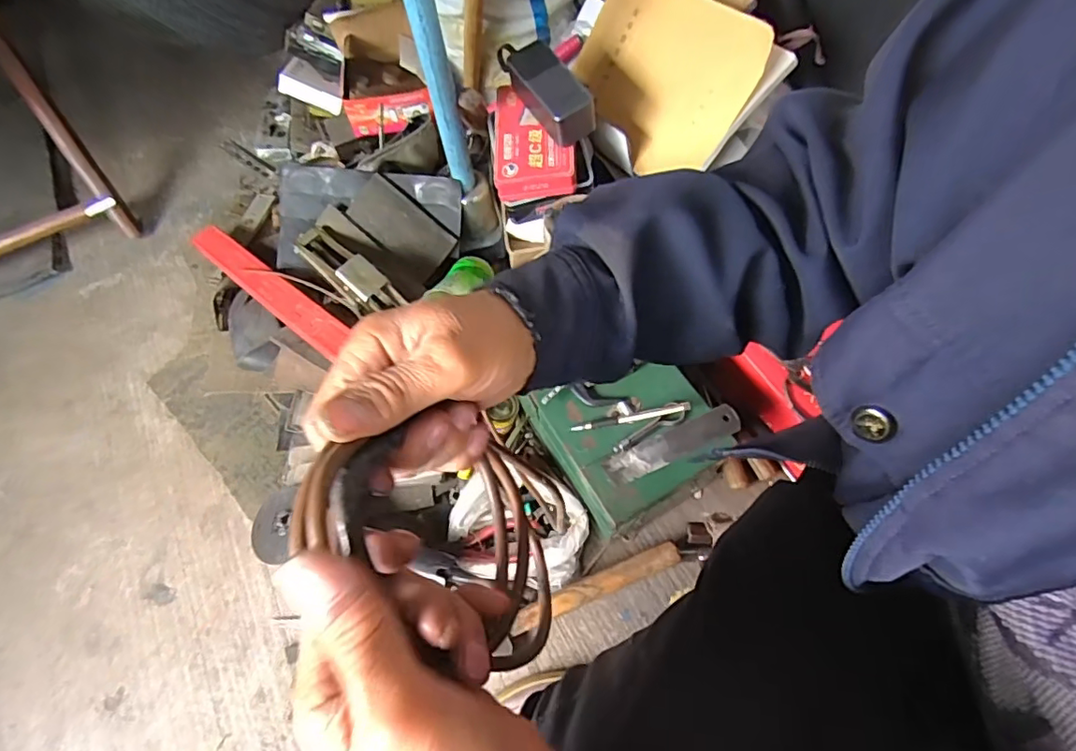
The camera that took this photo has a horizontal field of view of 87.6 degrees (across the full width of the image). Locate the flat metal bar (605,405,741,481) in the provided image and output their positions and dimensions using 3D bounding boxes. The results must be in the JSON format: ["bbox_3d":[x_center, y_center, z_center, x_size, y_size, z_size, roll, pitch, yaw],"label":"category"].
[{"bbox_3d":[0.148,0.075,0.617,0.153,0.006,0.034,-22,72,-3],"label":"flat metal bar"}]

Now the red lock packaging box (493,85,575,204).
[{"bbox_3d":[-0.004,-0.294,0.696,0.098,0.037,0.143,-3,83,9],"label":"red lock packaging box"}]

